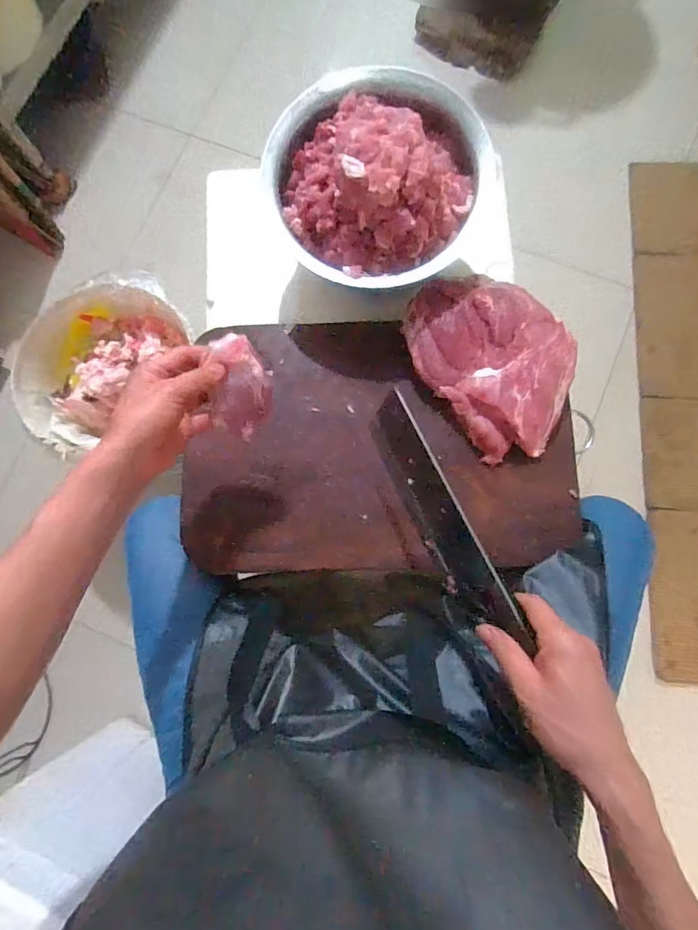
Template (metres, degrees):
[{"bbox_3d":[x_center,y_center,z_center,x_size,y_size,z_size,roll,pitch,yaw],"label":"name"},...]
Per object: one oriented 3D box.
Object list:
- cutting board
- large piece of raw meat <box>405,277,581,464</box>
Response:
[{"bbox_3d":[0.036,-0.031,0.595,0.471,0.032,0.319,-1,80,3],"label":"cutting board"},{"bbox_3d":[0.177,-0.135,0.568,0.164,0.047,0.232,-38,81,-4],"label":"large piece of raw meat"}]

